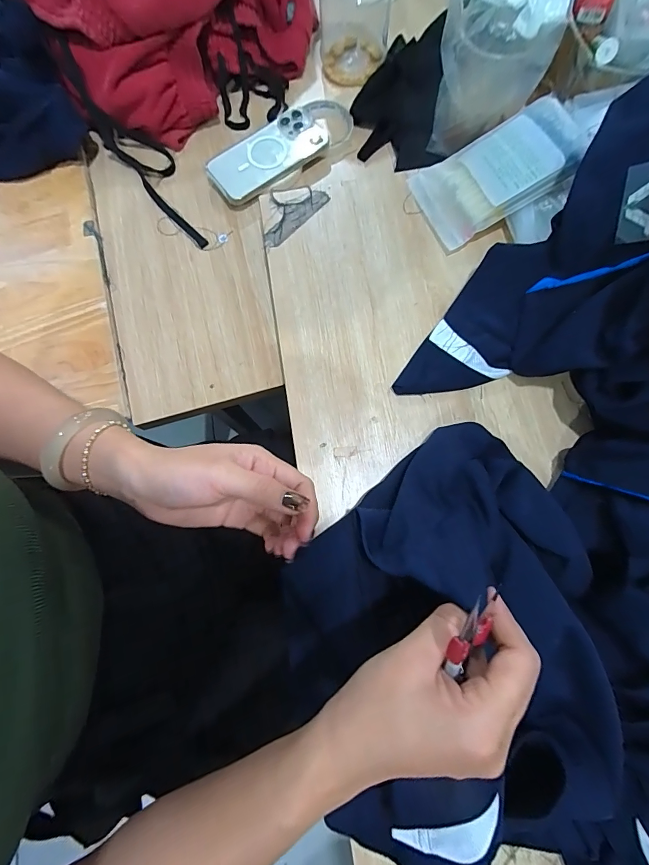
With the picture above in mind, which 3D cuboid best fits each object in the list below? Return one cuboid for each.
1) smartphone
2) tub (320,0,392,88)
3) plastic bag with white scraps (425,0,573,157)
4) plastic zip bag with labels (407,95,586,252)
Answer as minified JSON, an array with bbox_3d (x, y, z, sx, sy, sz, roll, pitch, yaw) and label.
[{"bbox_3d":[-0.072,-0.380,0.510,0.173,0.009,0.072,-35,88,-6],"label":"smartphone"},{"bbox_3d":[0.042,-0.578,0.506,0.095,0.129,0.102,1,78,0],"label":"tub"},{"bbox_3d":[0.184,-0.417,0.401,0.104,0.205,0.091,-1,78,-1],"label":"plastic bag with white scraps"},{"bbox_3d":[0.197,-0.299,0.428,0.172,0.025,0.113,-24,74,17],"label":"plastic zip bag with labels"}]

